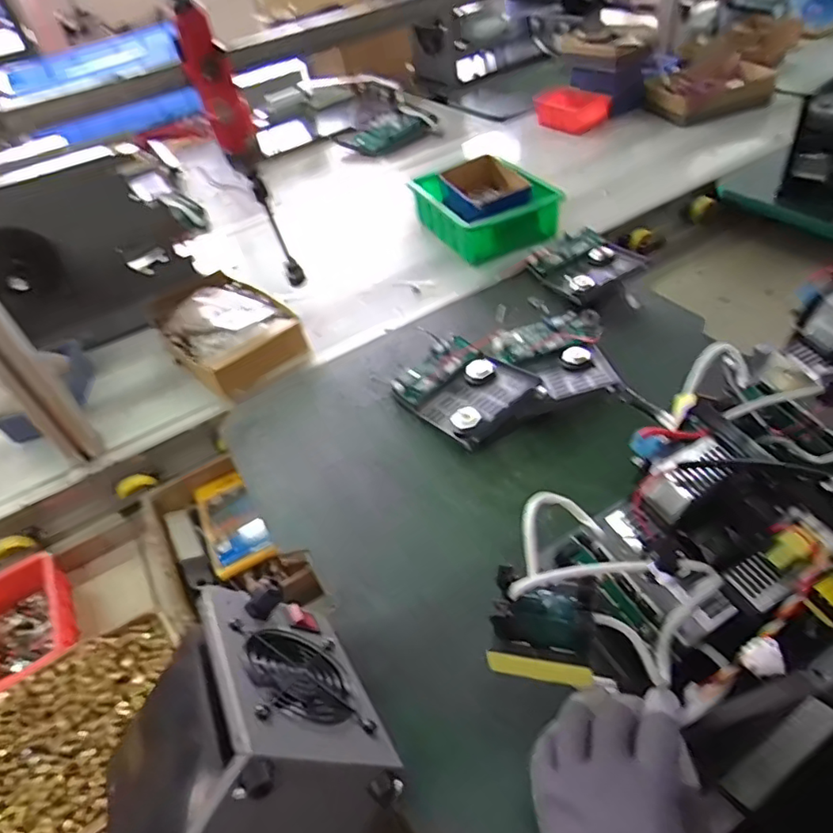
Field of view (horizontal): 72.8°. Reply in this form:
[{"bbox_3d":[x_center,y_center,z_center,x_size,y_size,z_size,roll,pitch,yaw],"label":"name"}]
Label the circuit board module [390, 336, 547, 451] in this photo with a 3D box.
[{"bbox_3d":[0.057,-0.028,0.650,0.117,0.046,0.152,-32,50,-22],"label":"circuit board module"}]

